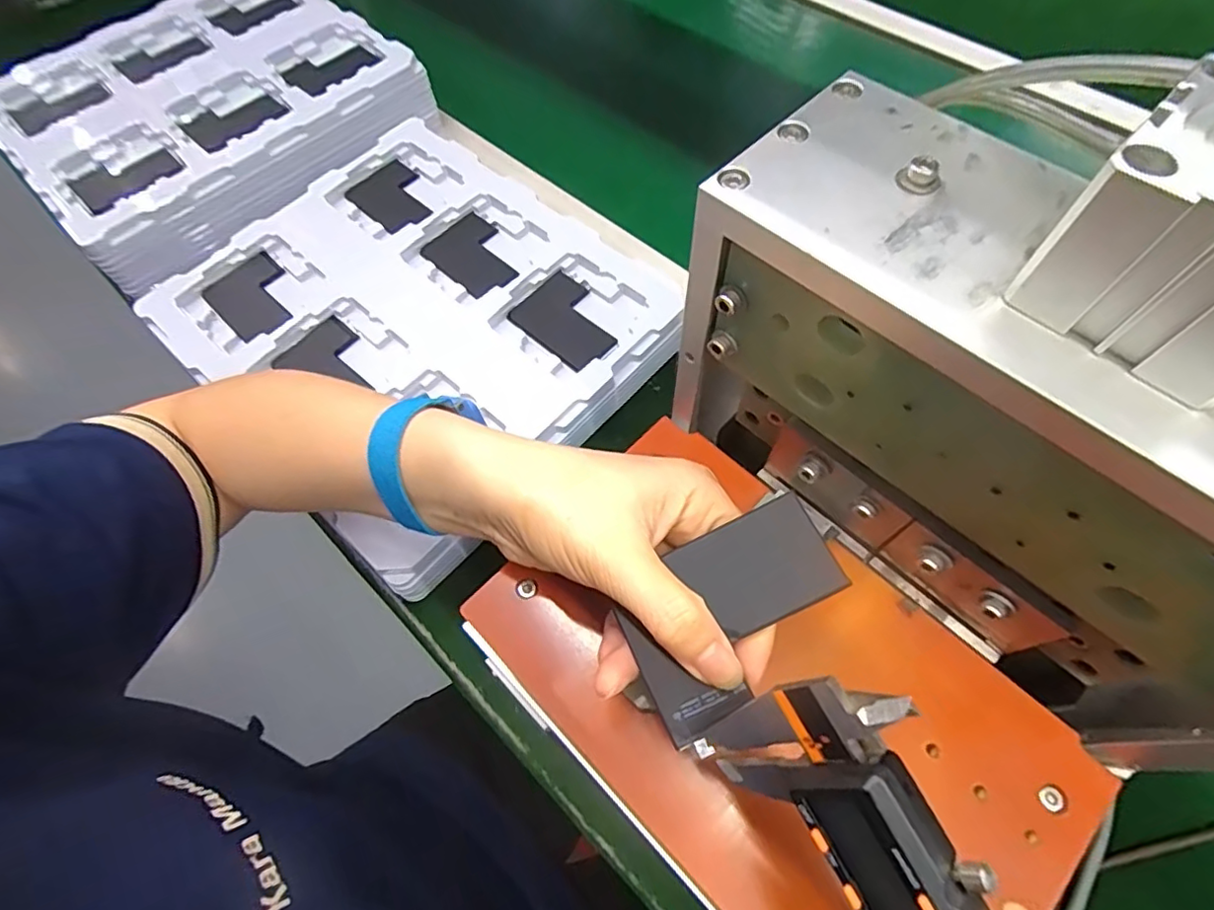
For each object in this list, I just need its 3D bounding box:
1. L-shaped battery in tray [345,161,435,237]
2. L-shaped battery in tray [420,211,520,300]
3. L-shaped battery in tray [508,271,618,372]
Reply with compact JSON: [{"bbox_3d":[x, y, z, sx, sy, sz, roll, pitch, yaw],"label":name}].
[{"bbox_3d":[-0.173,-0.212,0.488,0.057,0.011,0.091,-40,60,-17],"label":"L-shaped battery in tray"},{"bbox_3d":[-0.102,-0.155,0.456,0.057,0.014,0.087,-37,67,-15],"label":"L-shaped battery in tray"},{"bbox_3d":[-0.027,-0.098,0.427,0.057,0.012,0.082,-41,68,-17],"label":"L-shaped battery in tray"}]

